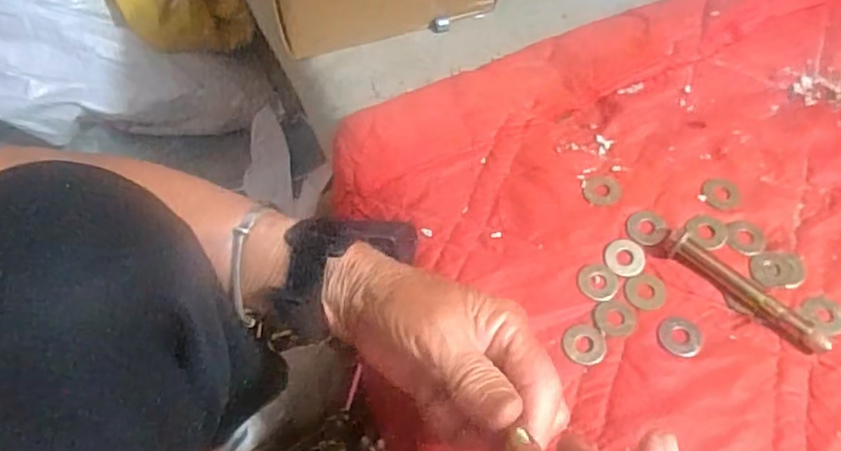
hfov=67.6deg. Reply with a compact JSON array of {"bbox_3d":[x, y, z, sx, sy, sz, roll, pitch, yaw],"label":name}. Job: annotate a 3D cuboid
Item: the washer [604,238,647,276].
[{"bbox_3d":[0.129,0.019,0.395,0.024,0.004,0.026,-1,60,2],"label":"washer"}]

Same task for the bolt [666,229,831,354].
[{"bbox_3d":[0.196,0.037,0.377,0.102,0.011,0.020,40,69,22],"label":"bolt"}]

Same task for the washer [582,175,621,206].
[{"bbox_3d":[0.122,-0.024,0.421,0.025,0.004,0.023,3,60,4],"label":"washer"}]

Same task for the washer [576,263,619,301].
[{"bbox_3d":[0.110,0.034,0.388,0.024,0.004,0.024,-1,60,2],"label":"washer"}]

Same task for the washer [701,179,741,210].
[{"bbox_3d":[0.198,-0.021,0.412,0.024,0.004,0.023,-1,60,2],"label":"washer"}]

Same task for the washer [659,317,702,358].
[{"bbox_3d":[0.152,0.065,0.367,0.024,0.004,0.024,-1,60,2],"label":"washer"}]

